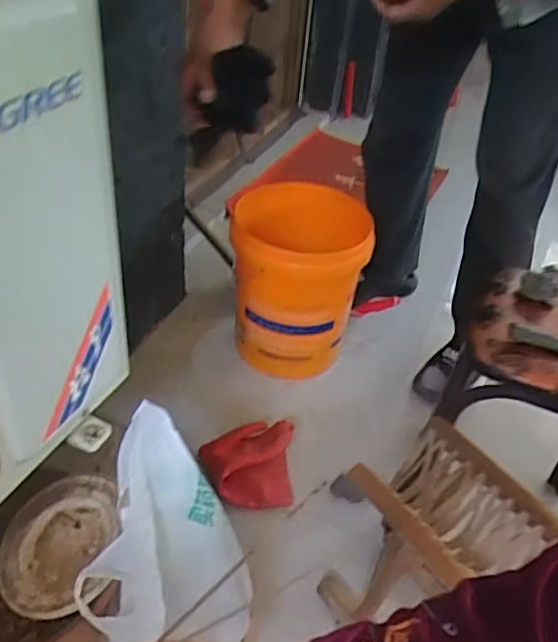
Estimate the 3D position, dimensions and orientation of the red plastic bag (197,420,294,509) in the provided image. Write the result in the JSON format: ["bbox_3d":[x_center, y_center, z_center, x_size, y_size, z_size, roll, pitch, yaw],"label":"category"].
[{"bbox_3d":[-0.063,0.264,1.203,0.182,0.052,0.190,3,41,-3],"label":"red plastic bag"}]

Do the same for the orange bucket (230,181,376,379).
[{"bbox_3d":[0.045,-0.098,1.430,0.290,0.378,0.302,4,41,-3],"label":"orange bucket"}]

